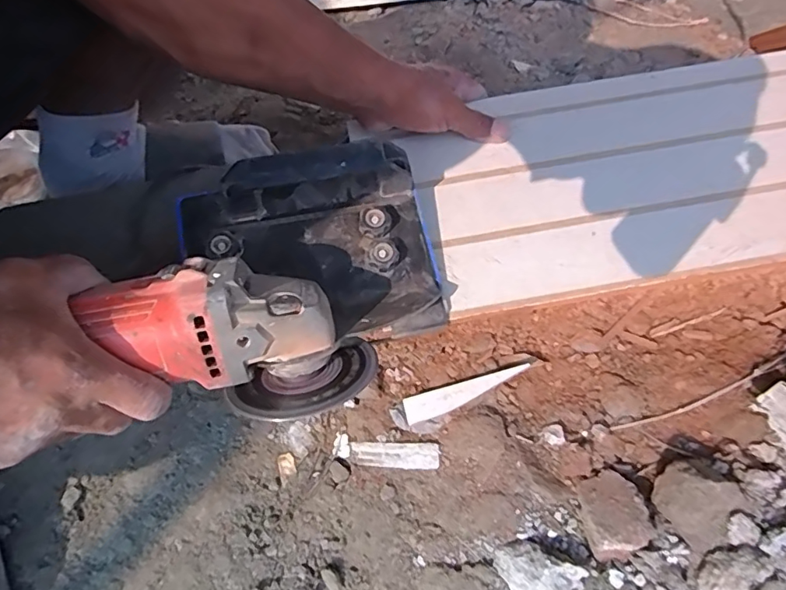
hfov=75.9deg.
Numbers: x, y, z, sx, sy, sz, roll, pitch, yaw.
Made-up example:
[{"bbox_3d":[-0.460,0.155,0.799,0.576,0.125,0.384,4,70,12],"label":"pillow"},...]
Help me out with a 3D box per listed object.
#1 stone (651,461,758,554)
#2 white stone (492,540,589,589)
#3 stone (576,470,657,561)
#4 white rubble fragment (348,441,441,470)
[{"bbox_3d":[0.216,0.145,0.357,0.048,0.027,0.053,-36,64,-16],"label":"stone"},{"bbox_3d":[0.099,0.197,0.353,0.055,0.020,0.037,26,65,18],"label":"white stone"},{"bbox_3d":[0.163,0.164,0.374,0.044,0.024,0.060,-12,31,5],"label":"stone"},{"bbox_3d":[0.000,0.135,0.424,0.077,0.004,0.020,-3,71,13],"label":"white rubble fragment"}]

